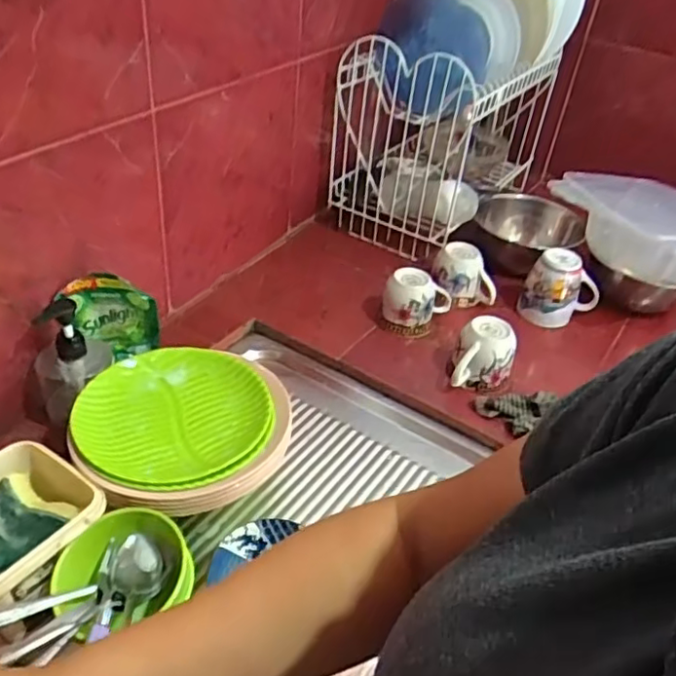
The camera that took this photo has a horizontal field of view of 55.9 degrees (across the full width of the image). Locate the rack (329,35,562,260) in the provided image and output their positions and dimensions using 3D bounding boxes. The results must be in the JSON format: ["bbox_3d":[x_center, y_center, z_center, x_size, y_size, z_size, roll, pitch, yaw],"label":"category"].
[{"bbox_3d":[0.181,-0.363,1.093,0.220,0.301,0.375,26,42,22],"label":"rack"}]

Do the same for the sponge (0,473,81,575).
[{"bbox_3d":[-0.303,0.182,0.587,0.072,0.105,0.018,36,1,11],"label":"sponge"}]

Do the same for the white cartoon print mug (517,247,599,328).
[{"bbox_3d":[0.332,-0.073,0.942,0.102,0.101,0.080,22,40,17],"label":"white cartoon print mug"}]

